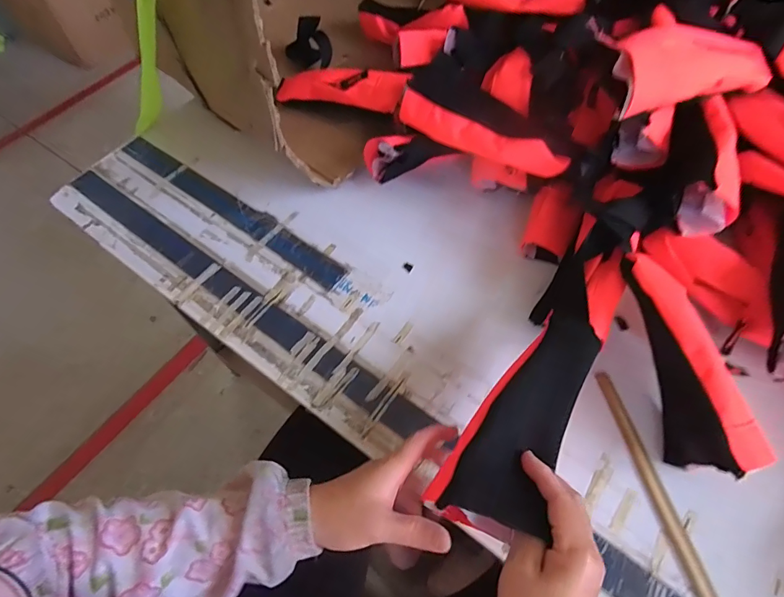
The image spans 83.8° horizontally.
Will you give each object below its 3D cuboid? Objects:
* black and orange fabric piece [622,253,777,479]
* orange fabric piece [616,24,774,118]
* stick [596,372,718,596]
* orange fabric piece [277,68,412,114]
[{"bbox_3d":[0.295,0.059,0.448,0.054,0.070,0.214,-14,78,-5],"label":"black and orange fabric piece"},{"bbox_3d":[0.324,-0.259,0.477,0.210,0.053,0.078,-20,61,-10],"label":"orange fabric piece"},{"bbox_3d":[0.277,0.230,0.417,0.017,0.013,0.337,-10,61,-4],"label":"stick"},{"bbox_3d":[-0.081,-0.326,0.680,0.221,0.037,0.062,14,61,23],"label":"orange fabric piece"}]

